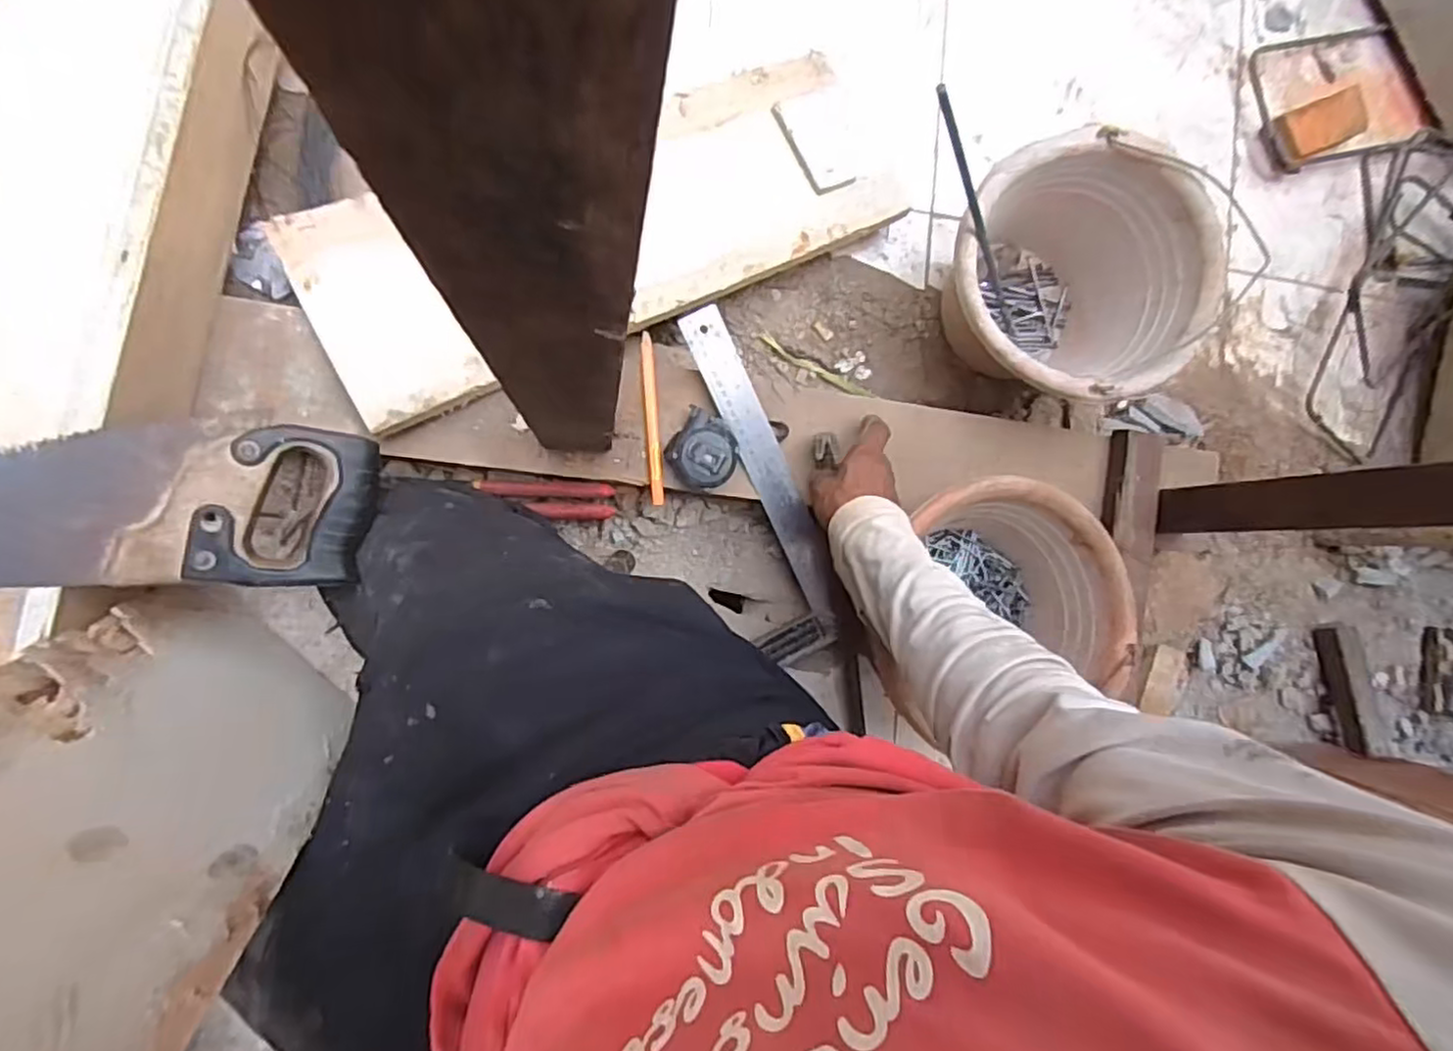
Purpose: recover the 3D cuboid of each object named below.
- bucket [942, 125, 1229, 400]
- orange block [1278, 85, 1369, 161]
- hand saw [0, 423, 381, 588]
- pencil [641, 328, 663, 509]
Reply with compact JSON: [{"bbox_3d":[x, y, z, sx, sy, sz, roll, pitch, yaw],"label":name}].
[{"bbox_3d":[0.325,-0.237,0.716,0.248,0.177,0.234,0,90,-10],"label":"bucket"},{"bbox_3d":[0.731,-0.493,0.856,0.120,0.034,0.062,-24,94,-9],"label":"orange block"},{"bbox_3d":[-0.489,0.001,0.435,0.484,0.026,0.113,-6,91,-22],"label":"hand saw"},{"bbox_3d":[-0.070,-0.099,0.650,0.012,0.005,0.157,-5,91,-12],"label":"pencil"}]

